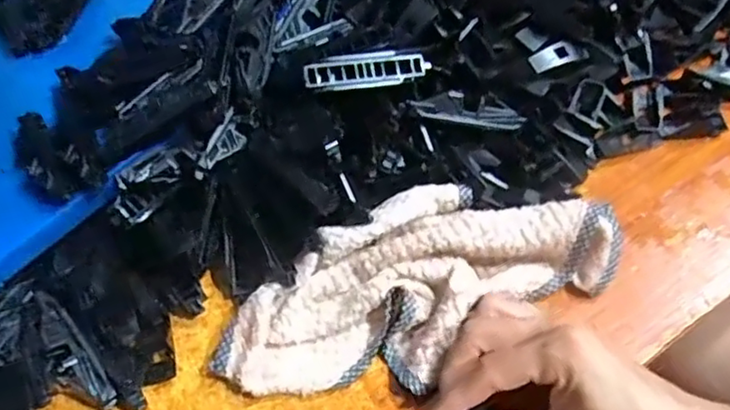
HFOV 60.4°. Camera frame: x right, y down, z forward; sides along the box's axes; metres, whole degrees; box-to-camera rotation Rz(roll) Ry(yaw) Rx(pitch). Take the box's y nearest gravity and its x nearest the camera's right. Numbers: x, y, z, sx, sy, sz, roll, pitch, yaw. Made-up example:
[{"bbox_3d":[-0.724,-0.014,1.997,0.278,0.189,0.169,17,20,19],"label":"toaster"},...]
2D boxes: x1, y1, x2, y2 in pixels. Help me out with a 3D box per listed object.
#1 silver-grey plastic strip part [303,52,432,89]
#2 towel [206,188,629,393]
[{"bbox_3d":[0.002,-0.080,0.376,0.076,0.004,0.019,-10,90,-14],"label":"silver-grey plastic strip part"},{"bbox_3d":[0.027,0.045,0.349,0.217,0.032,0.092,-22,57,-8],"label":"towel"}]

